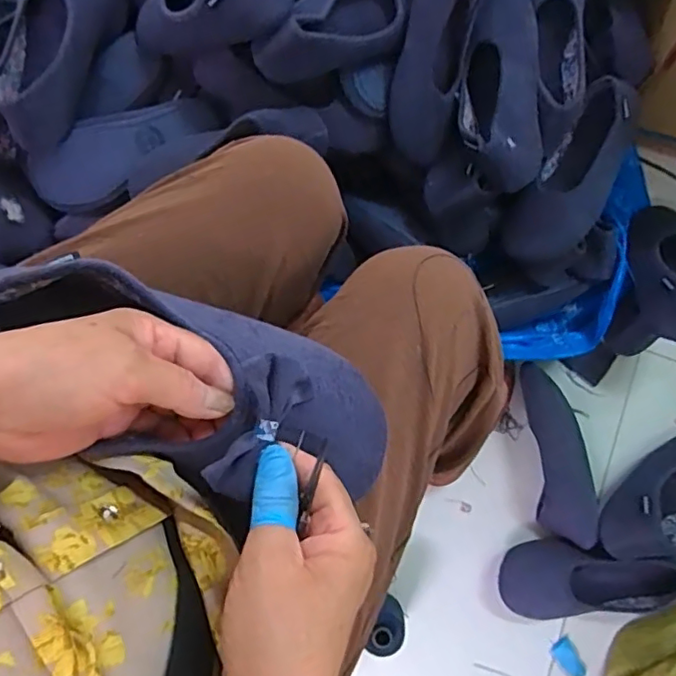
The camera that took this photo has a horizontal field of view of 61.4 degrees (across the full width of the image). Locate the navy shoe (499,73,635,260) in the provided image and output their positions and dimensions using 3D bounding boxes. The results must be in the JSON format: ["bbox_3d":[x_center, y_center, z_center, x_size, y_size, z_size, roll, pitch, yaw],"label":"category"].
[{"bbox_3d":[0.300,-0.205,0.725,0.096,0.079,0.244,28,93,4],"label":"navy shoe"}]

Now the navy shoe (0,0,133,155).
[{"bbox_3d":[-0.340,-0.353,0.678,0.095,0.082,0.255,22,92,3],"label":"navy shoe"}]

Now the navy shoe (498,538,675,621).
[{"bbox_3d":[0.334,0.321,0.749,0.232,0.061,0.100,0,79,-1],"label":"navy shoe"}]

